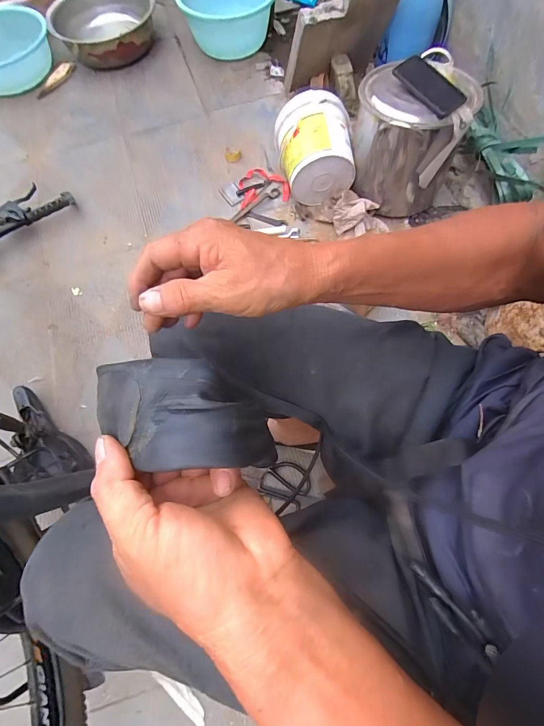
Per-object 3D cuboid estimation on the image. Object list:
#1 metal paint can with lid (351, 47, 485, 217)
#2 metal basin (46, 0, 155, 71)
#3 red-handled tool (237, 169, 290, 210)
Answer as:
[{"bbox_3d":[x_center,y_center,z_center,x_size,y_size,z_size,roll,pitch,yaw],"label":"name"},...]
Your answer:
[{"bbox_3d":[0.333,-0.560,0.901,0.260,0.283,0.222,24,71,12],"label":"metal paint can with lid"},{"bbox_3d":[-0.589,-1.210,1.276,0.353,0.161,0.353,-1,68,2],"label":"metal basin"},{"bbox_3d":[-0.035,-0.549,1.087,0.153,0.033,0.140,-15,68,-4],"label":"red-handled tool"}]

